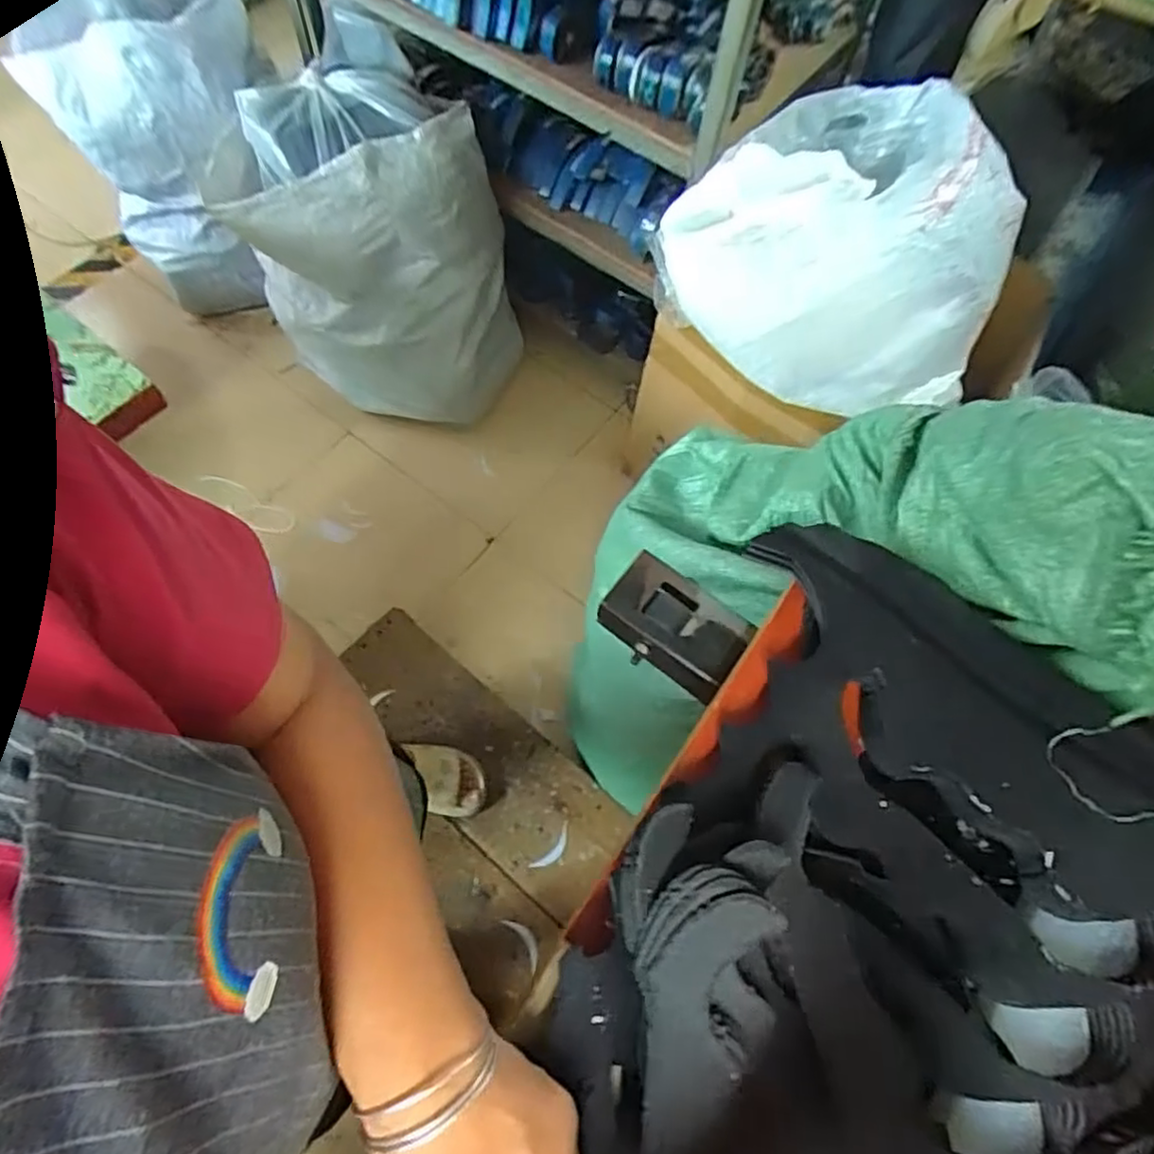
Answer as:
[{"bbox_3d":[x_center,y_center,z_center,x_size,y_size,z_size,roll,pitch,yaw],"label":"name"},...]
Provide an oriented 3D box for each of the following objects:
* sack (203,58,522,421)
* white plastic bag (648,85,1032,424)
[{"bbox_3d":[-0.420,-0.666,1.480,0.560,0.600,0.339,16,67,4],"label":"sack"},{"bbox_3d":[0.454,-0.550,1.135,0.503,0.260,0.516,34,69,12],"label":"white plastic bag"}]

